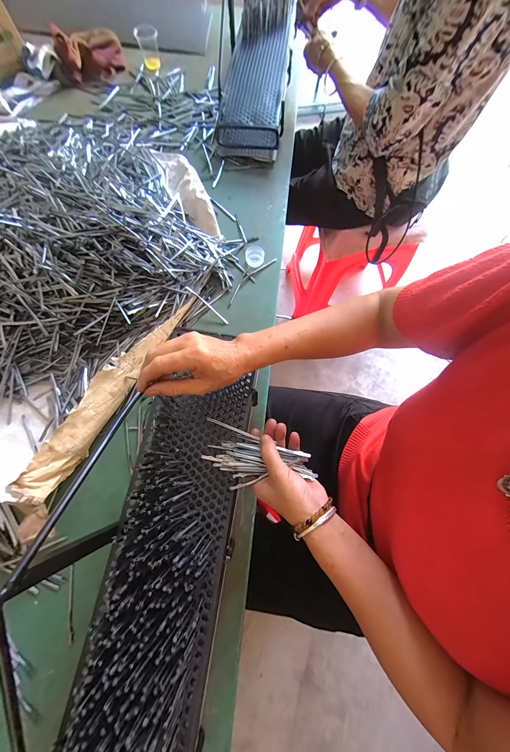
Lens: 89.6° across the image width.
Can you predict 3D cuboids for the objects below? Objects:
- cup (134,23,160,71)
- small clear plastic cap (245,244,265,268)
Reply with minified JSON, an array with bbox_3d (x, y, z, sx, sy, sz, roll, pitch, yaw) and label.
[{"bbox_3d":[-0.308,-0.960,0.749,0.062,0.063,0.066,-15,73,-5],"label":"cup"},{"bbox_3d":[0.000,-0.259,0.554,0.040,0.020,0.038,0,72,-1],"label":"small clear plastic cap"}]

